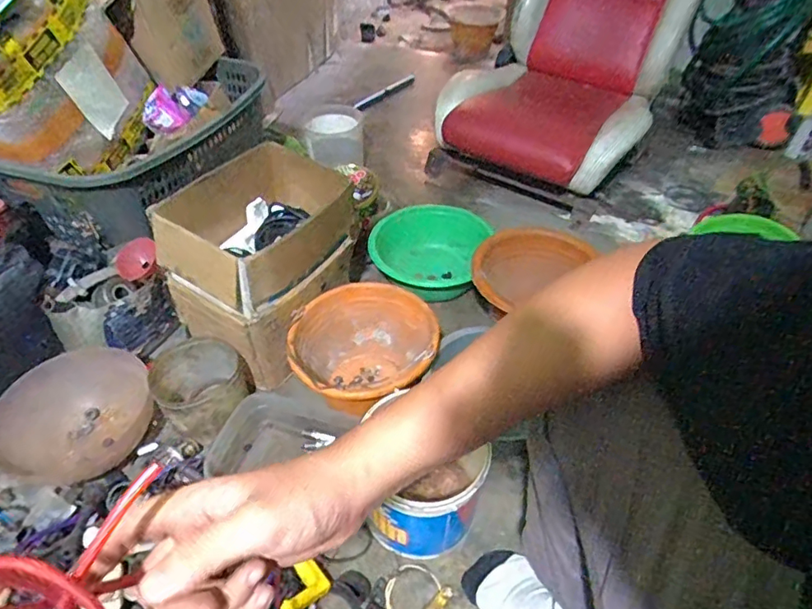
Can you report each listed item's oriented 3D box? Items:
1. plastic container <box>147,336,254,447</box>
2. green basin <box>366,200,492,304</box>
[{"bbox_3d":[-0.359,0.148,0.946,0.152,0.127,0.167,0,46,0],"label":"plastic container"},{"bbox_3d":[0.044,-0.110,1.220,0.231,0.139,0.254,0,46,0],"label":"green basin"}]

